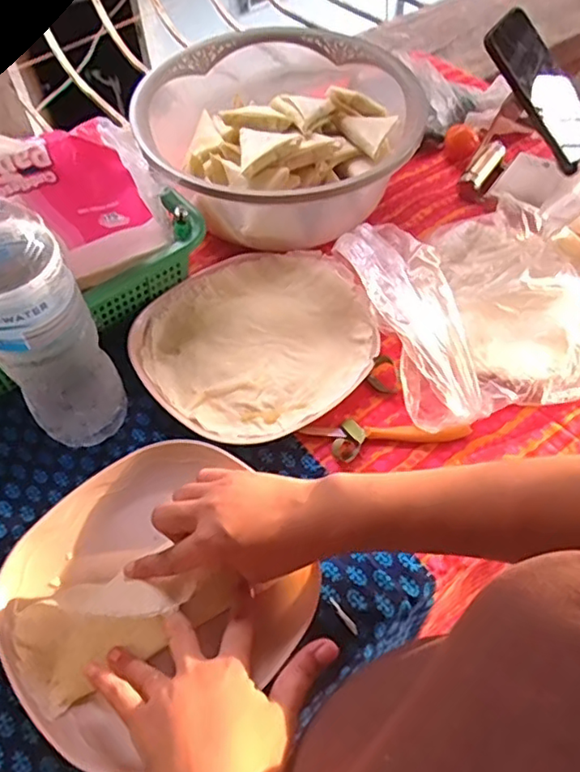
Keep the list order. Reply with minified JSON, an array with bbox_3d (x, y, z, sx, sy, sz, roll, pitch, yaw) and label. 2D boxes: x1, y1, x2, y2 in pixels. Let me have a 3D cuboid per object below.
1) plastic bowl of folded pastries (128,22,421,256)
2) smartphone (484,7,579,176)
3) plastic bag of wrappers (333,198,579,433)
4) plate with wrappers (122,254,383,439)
[{"bbox_3d":[-0.016,-0.272,0.673,0.291,0.126,0.276,-1,54,1],"label":"plastic bowl of folded pastries"},{"bbox_3d":[0.260,-0.301,0.606,0.162,0.015,0.077,49,69,-18],"label":"smartphone"},{"bbox_3d":[0.191,-0.090,0.563,0.244,0.069,0.228,-19,55,-12],"label":"plastic bag of wrappers"},{"bbox_3d":[-0.032,-0.050,0.580,0.223,0.026,0.204,-1,54,1],"label":"plate with wrappers"}]

